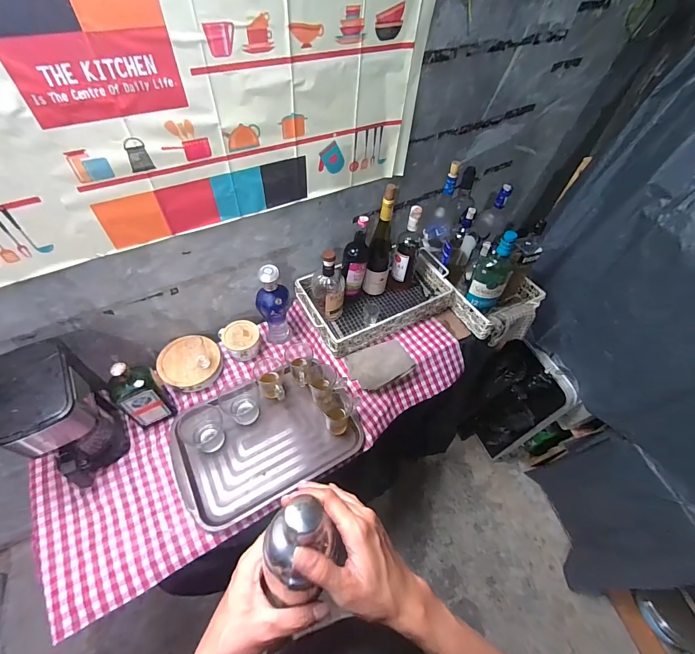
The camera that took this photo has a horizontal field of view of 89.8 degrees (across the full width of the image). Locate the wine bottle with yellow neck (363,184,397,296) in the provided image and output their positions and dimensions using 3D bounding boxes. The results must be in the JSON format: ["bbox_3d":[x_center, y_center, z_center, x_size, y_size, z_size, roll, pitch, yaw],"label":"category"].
[{"bbox_3d":[0.097,-0.223,0.980,0.069,0.341,0.068,12,53,5],"label":"wine bottle with yellow neck"}]

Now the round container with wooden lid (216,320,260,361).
[{"bbox_3d":[-0.296,0.038,0.980,0.094,0.074,0.102,2,53,-3],"label":"round container with wooden lid"}]

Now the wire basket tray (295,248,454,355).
[{"bbox_3d":[0.089,-0.086,1.049,0.446,0.084,0.244,-20,57,-18],"label":"wire basket tray"}]

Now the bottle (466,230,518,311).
[{"bbox_3d":[0.403,-0.142,0.974,0.100,0.259,0.086,29,56,16],"label":"bottle"}]

